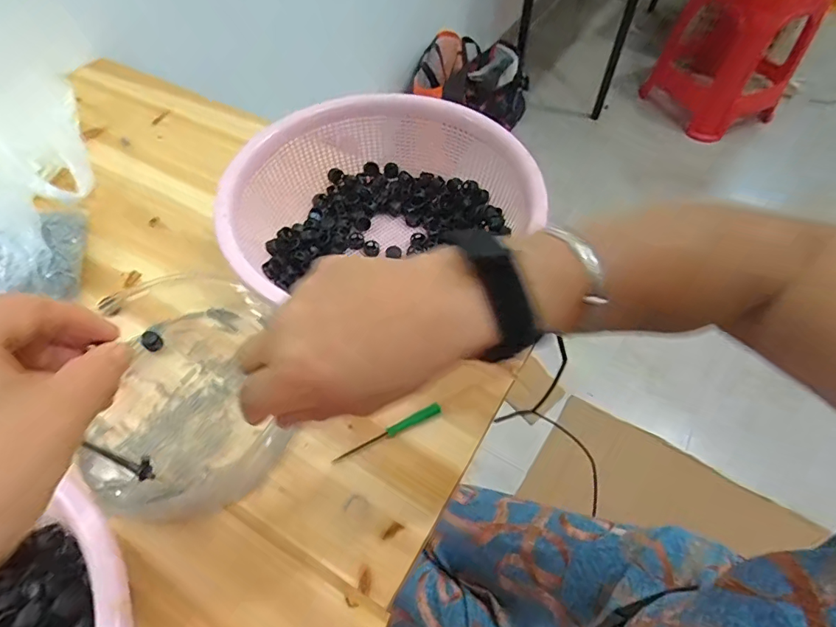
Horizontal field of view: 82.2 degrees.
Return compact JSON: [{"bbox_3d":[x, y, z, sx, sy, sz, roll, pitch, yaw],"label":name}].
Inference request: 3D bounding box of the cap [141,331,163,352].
[{"bbox_3d":[-0.242,0.025,0.437,0.011,0.019,0.015,38,64,23],"label":"cap"}]

